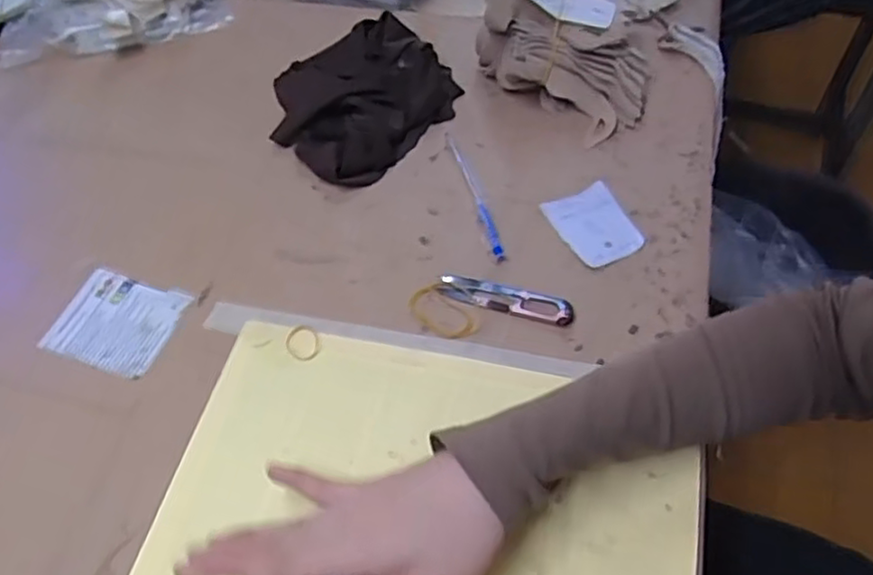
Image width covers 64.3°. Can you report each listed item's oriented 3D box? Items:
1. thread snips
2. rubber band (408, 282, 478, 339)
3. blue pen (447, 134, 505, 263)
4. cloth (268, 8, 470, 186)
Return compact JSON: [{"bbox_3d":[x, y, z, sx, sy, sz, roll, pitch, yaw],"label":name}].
[{"bbox_3d":[0.049,0.007,0.493,0.095,0.007,0.021,16,58,15],"label":"thread snips"},{"bbox_3d":[0.003,0.018,0.487,0.030,0.004,0.051,-31,59,-17],"label":"rubber band"},{"bbox_3d":[0.030,-0.075,0.548,0.009,0.007,0.142,-14,55,-5],"label":"blue pen"},{"bbox_3d":[-0.066,-0.169,0.605,0.135,0.037,0.164,34,64,25],"label":"cloth"}]

